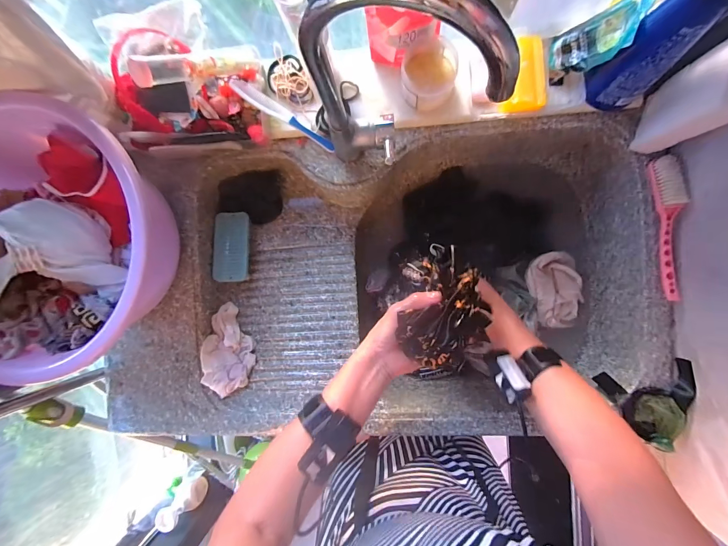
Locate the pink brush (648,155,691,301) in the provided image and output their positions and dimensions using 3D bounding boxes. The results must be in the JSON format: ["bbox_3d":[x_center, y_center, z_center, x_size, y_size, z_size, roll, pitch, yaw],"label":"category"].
[{"bbox_3d":[0.471,-0.069,0.480,0.035,0.028,0.216,-7,91,5],"label":"pink brush"}]

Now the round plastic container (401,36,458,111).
[{"bbox_3d":[0.102,-0.309,0.491,0.080,0.043,0.094,14,93,5],"label":"round plastic container"}]

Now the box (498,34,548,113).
[{"bbox_3d":[0.241,-0.302,0.483,0.063,0.021,0.110,-2,91,5],"label":"box"}]

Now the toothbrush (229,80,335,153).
[{"bbox_3d":[-0.127,-0.253,0.516,0.178,0.011,0.019,27,94,-21],"label":"toothbrush"}]

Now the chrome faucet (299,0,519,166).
[{"bbox_3d":[0.040,-0.182,0.359,0.188,0.315,0.055,21,93,4],"label":"chrome faucet"}]

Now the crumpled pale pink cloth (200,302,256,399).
[{"bbox_3d":[-0.257,0.142,0.590,0.082,0.047,0.157,-11,90,5],"label":"crumpled pale pink cloth"}]

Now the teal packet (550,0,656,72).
[{"bbox_3d":[0.323,-0.322,0.438,0.028,0.129,0.071,7,92,-24],"label":"teal packet"}]

